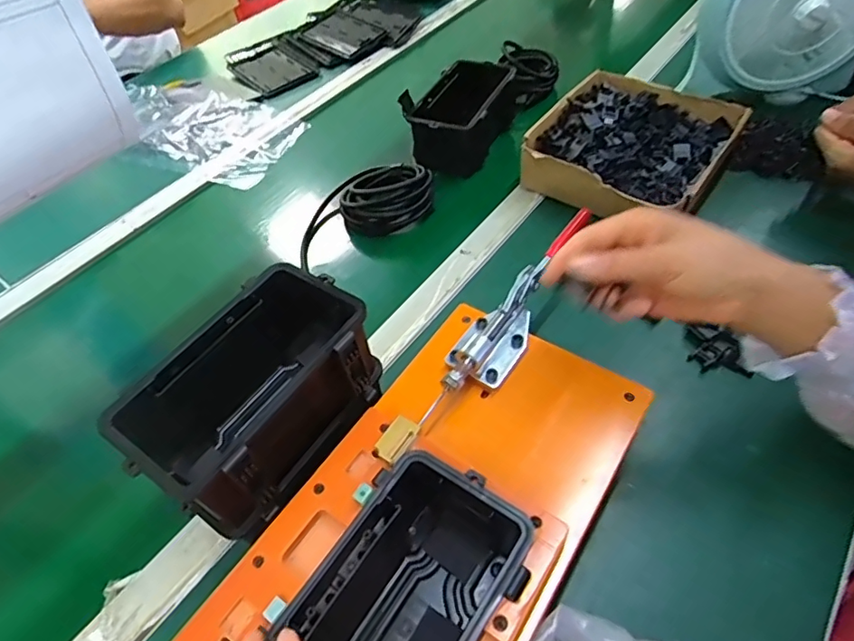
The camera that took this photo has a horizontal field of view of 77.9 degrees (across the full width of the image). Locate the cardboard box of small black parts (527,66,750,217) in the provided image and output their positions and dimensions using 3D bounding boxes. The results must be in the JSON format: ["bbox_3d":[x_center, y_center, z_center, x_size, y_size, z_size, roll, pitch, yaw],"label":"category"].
[{"bbox_3d":[0.259,-0.222,0.666,0.209,0.061,0.224,27,59,26],"label":"cardboard box of small black parts"}]

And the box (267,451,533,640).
[{"bbox_3d":[-0.012,0.181,0.336,0.104,0.079,0.156,26,58,23],"label":"box"}]

